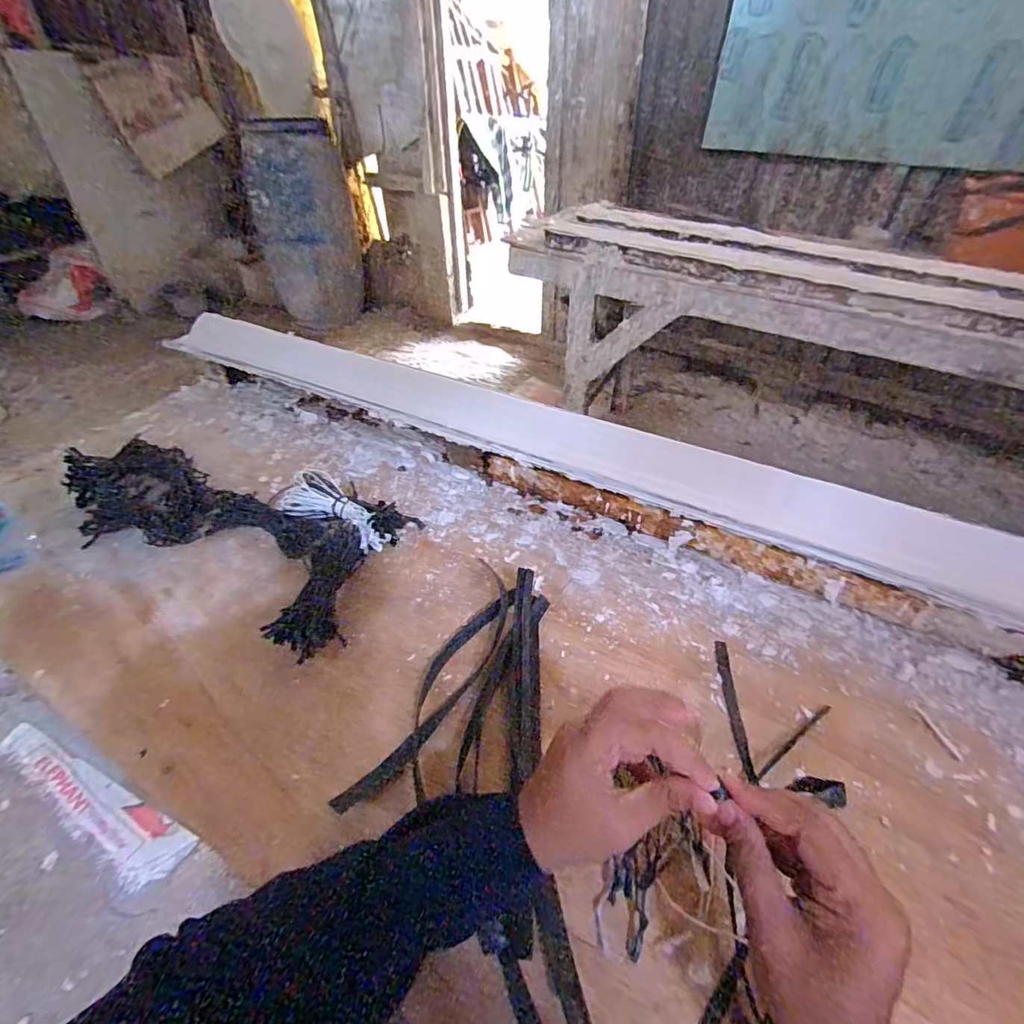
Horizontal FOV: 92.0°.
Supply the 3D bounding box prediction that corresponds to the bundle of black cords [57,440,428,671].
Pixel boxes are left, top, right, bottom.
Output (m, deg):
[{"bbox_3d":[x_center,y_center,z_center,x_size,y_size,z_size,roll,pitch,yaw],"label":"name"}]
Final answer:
[{"bbox_3d":[-0.318,0.005,0.562,0.409,0.049,0.192,18,46,18],"label":"bundle of black cords"}]

